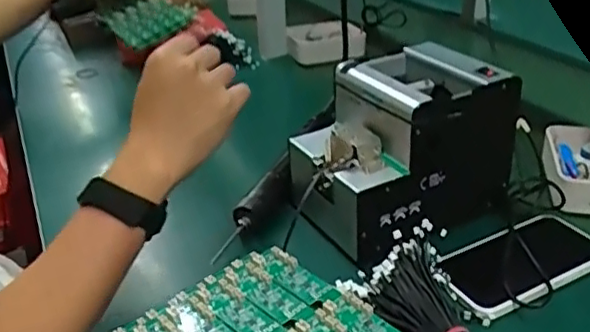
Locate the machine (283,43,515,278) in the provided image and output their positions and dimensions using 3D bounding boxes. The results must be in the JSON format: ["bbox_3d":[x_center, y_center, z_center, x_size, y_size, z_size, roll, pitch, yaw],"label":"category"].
[{"bbox_3d":[0.104,-0.023,0.611,0.205,0.136,0.131,-15,30,-19],"label":"machine"}]

